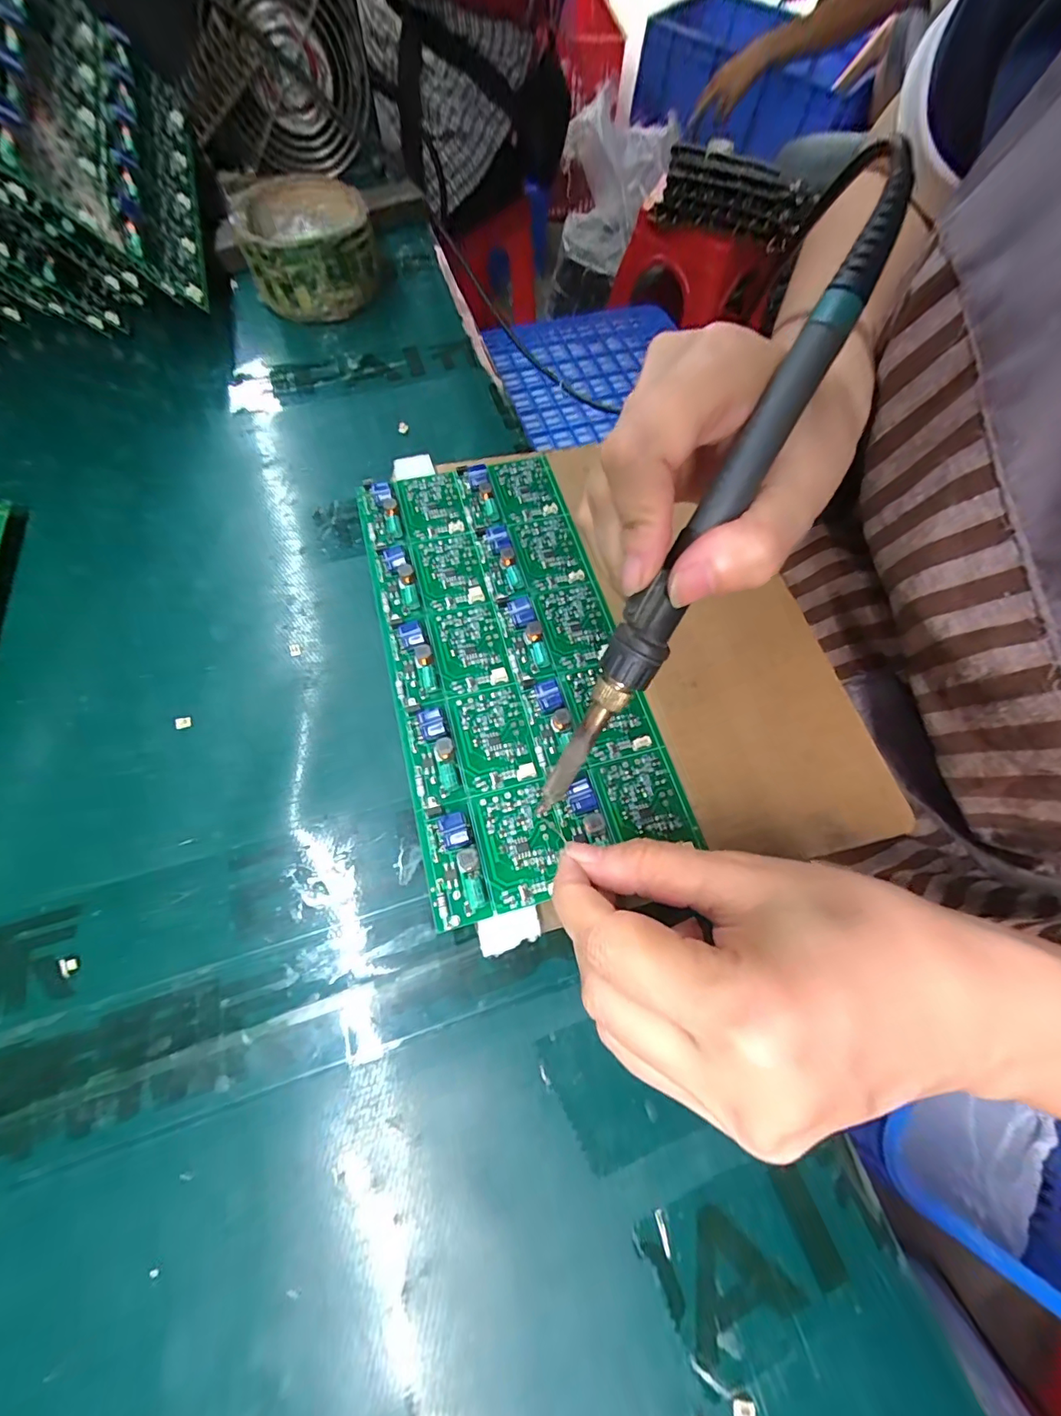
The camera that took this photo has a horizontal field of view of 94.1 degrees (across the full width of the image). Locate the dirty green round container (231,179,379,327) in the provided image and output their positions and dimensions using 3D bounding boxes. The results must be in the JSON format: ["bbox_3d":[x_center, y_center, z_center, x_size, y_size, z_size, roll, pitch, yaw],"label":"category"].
[{"bbox_3d":[-0.151,-0.317,0.342,0.084,0.055,0.084,0,66,-1],"label":"dirty green round container"}]

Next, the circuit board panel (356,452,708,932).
[{"bbox_3d":[-0.010,-0.031,0.228,0.109,0.010,0.223,-11,66,-6],"label":"circuit board panel"}]

